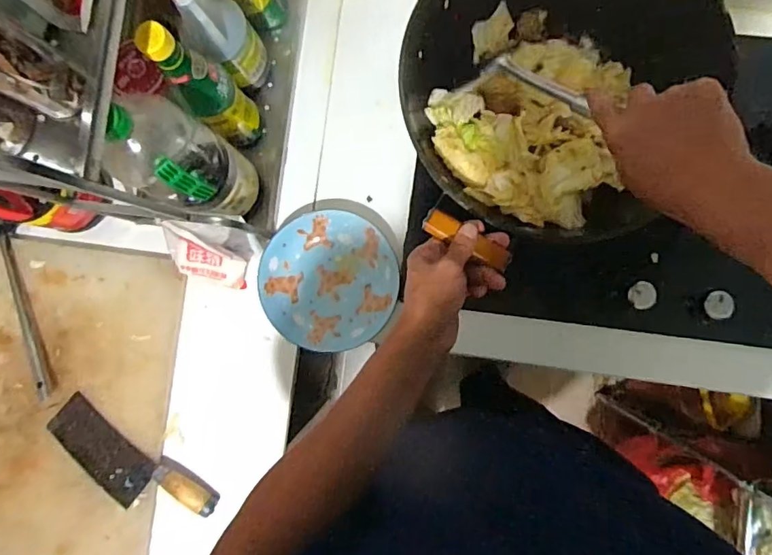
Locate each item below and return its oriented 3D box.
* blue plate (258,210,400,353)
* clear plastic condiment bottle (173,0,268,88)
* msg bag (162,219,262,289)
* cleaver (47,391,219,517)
[{"bbox_3d":[-0.080,0.005,0.737,0.189,0.033,0.193,0,88,4],"label":"blue plate"},{"bbox_3d":[-0.207,-0.309,0.667,0.076,0.218,0.058,-40,86,2],"label":"clear plastic condiment bottle"},{"bbox_3d":[-0.245,-0.031,0.687,0.115,0.132,0.082,10,89,5],"label":"msg bag"},{"bbox_3d":[-0.375,0.281,0.749,0.265,0.036,0.091,36,91,5],"label":"cleaver"}]

